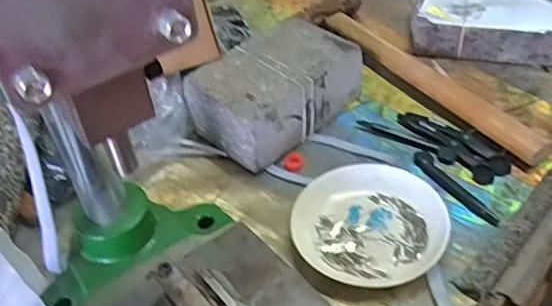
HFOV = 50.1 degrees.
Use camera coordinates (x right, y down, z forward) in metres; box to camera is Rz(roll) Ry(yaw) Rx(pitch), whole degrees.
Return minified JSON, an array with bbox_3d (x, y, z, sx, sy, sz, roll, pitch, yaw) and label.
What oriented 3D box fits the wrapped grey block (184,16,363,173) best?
[{"bbox_3d":[0.000,-0.062,0.573,0.146,0.073,0.103,-34,49,-28],"label":"wrapped grey block"}]

